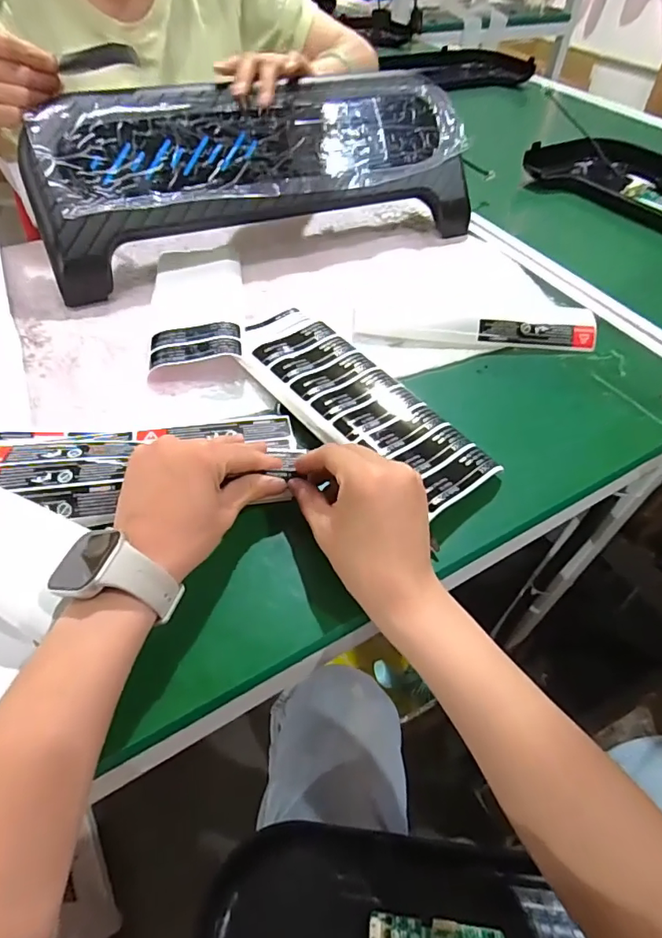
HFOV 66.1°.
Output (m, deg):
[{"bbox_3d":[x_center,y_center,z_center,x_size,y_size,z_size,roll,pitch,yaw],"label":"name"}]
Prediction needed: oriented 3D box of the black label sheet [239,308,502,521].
[{"bbox_3d":[0.016,-0.062,0.433,0.092,0.012,0.262,-33,61,-27],"label":"black label sheet"}]

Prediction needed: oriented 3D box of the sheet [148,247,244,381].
[{"bbox_3d":[-0.136,-0.177,0.516,0.090,0.019,0.229,-5,50,-7],"label":"sheet"}]

